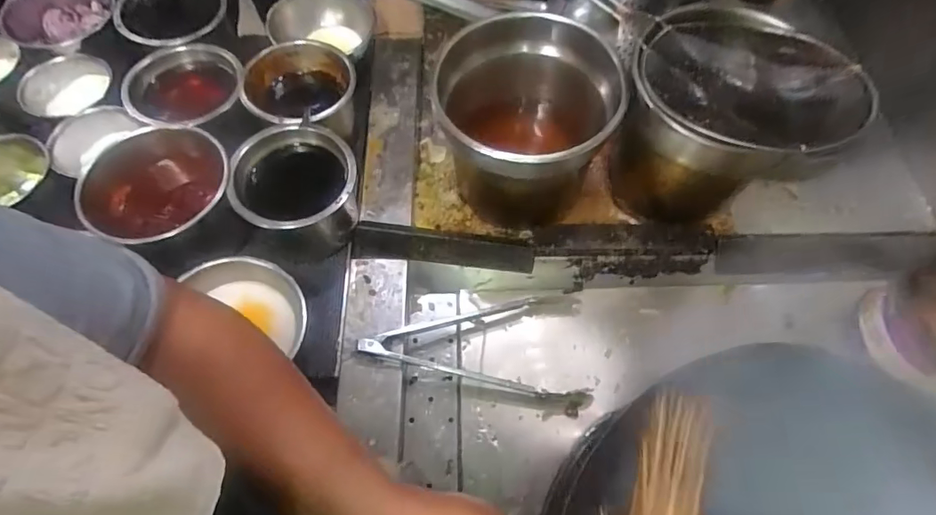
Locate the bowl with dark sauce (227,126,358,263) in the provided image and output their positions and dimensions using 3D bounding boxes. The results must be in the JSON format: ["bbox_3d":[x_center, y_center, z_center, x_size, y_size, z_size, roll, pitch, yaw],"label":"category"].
[{"bbox_3d":[-0.221,-0.080,0.672,0.144,0.122,0.141,0,63,-1],"label":"bowl with dark sauce"}]

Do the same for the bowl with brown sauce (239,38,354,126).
[{"bbox_3d":[-0.238,-0.233,0.733,0.153,0.080,0.162,0,63,-1],"label":"bowl with brown sauce"}]

